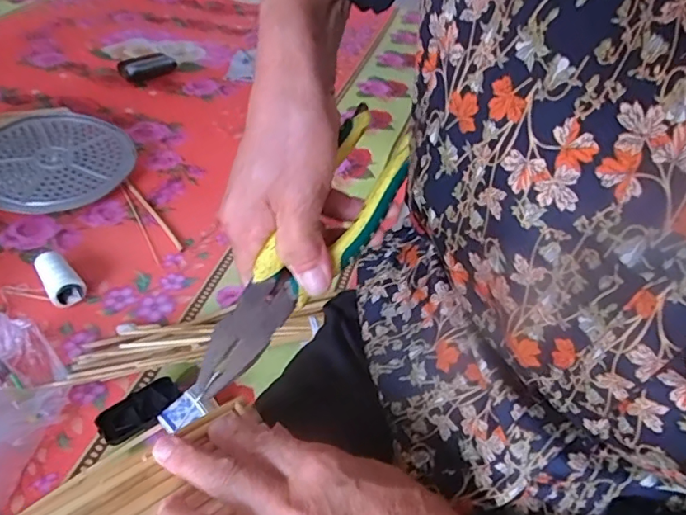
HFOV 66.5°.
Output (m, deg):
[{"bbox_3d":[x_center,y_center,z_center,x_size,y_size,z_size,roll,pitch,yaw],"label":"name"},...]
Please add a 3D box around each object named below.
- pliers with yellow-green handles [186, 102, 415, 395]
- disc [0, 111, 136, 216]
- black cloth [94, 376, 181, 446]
[{"bbox_3d":[-0.020,0.002,0.306,0.047,0.020,0.184,32,84,1],"label":"pliers with yellow-green handles"},{"bbox_3d":[-0.617,-0.218,1.121,0.304,0.021,0.337,9,42,-1],"label":"disc"},{"bbox_3d":[-0.275,0.205,0.709,0.107,0.014,0.055,-33,53,-31],"label":"black cloth"}]

